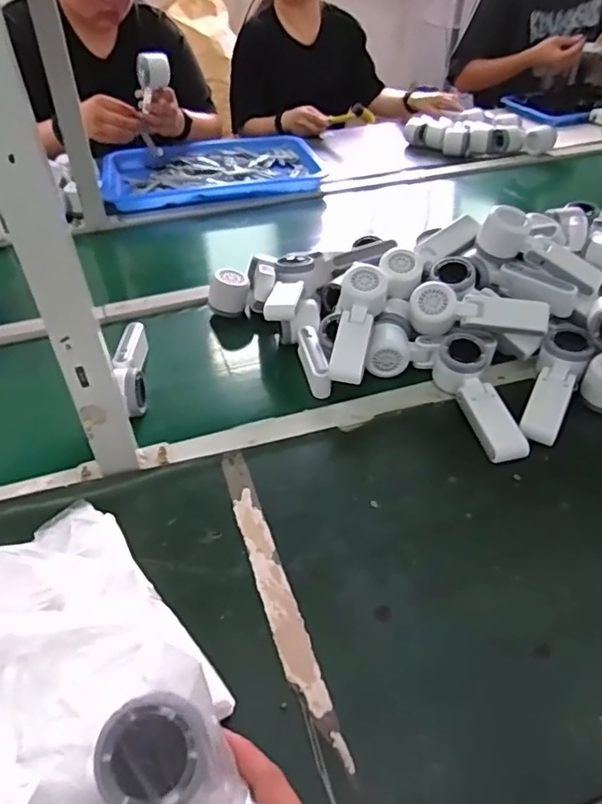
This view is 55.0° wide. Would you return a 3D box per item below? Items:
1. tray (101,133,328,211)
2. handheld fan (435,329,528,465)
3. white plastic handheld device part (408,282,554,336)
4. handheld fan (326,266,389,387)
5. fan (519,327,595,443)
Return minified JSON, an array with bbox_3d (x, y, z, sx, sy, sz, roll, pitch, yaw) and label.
[{"bbox_3d":[-0.198,-0.515,1.309,0.477,0.065,0.331,-9,43,-7],"label":"tray"},{"bbox_3d":[0.208,-0.004,0.673,0.054,0.052,0.174,-11,55,-9],"label":"handheld fan"},{"bbox_3d":[0.222,-0.111,0.729,0.168,0.055,0.049,2,41,5],"label":"white plastic handheld device part"},{"bbox_3d":[0.067,-0.093,0.727,0.061,0.051,0.169,9,64,12],"label":"handheld fan"},{"bbox_3d":[0.300,-0.023,0.681,0.055,0.036,0.175,18,59,22],"label":"fan"}]

